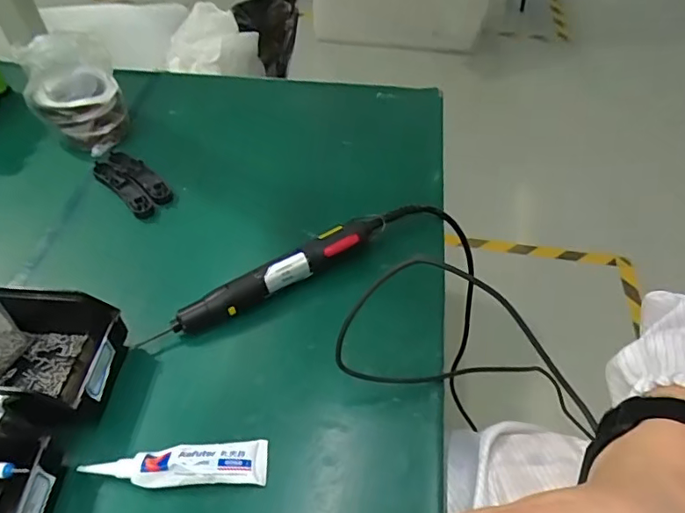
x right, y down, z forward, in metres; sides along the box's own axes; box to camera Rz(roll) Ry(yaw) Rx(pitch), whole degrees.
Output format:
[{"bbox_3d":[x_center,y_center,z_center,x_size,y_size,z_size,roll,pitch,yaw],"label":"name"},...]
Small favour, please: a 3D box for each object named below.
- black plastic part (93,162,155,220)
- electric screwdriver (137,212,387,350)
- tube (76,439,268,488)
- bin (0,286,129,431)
[{"bbox_3d":[-0.286,-0.091,0.672,0.124,0.013,0.027,37,58,26],"label":"black plastic part"},{"bbox_3d":[-0.072,0.021,0.556,0.285,0.044,0.032,-26,55,-22],"label":"electric screwdriver"},{"bbox_3d":[-0.139,0.175,0.435,0.148,0.020,0.035,-1,50,-3],"label":"tube"},{"bbox_3d":[-0.302,0.093,0.459,0.174,0.083,0.128,5,50,2],"label":"bin"}]

